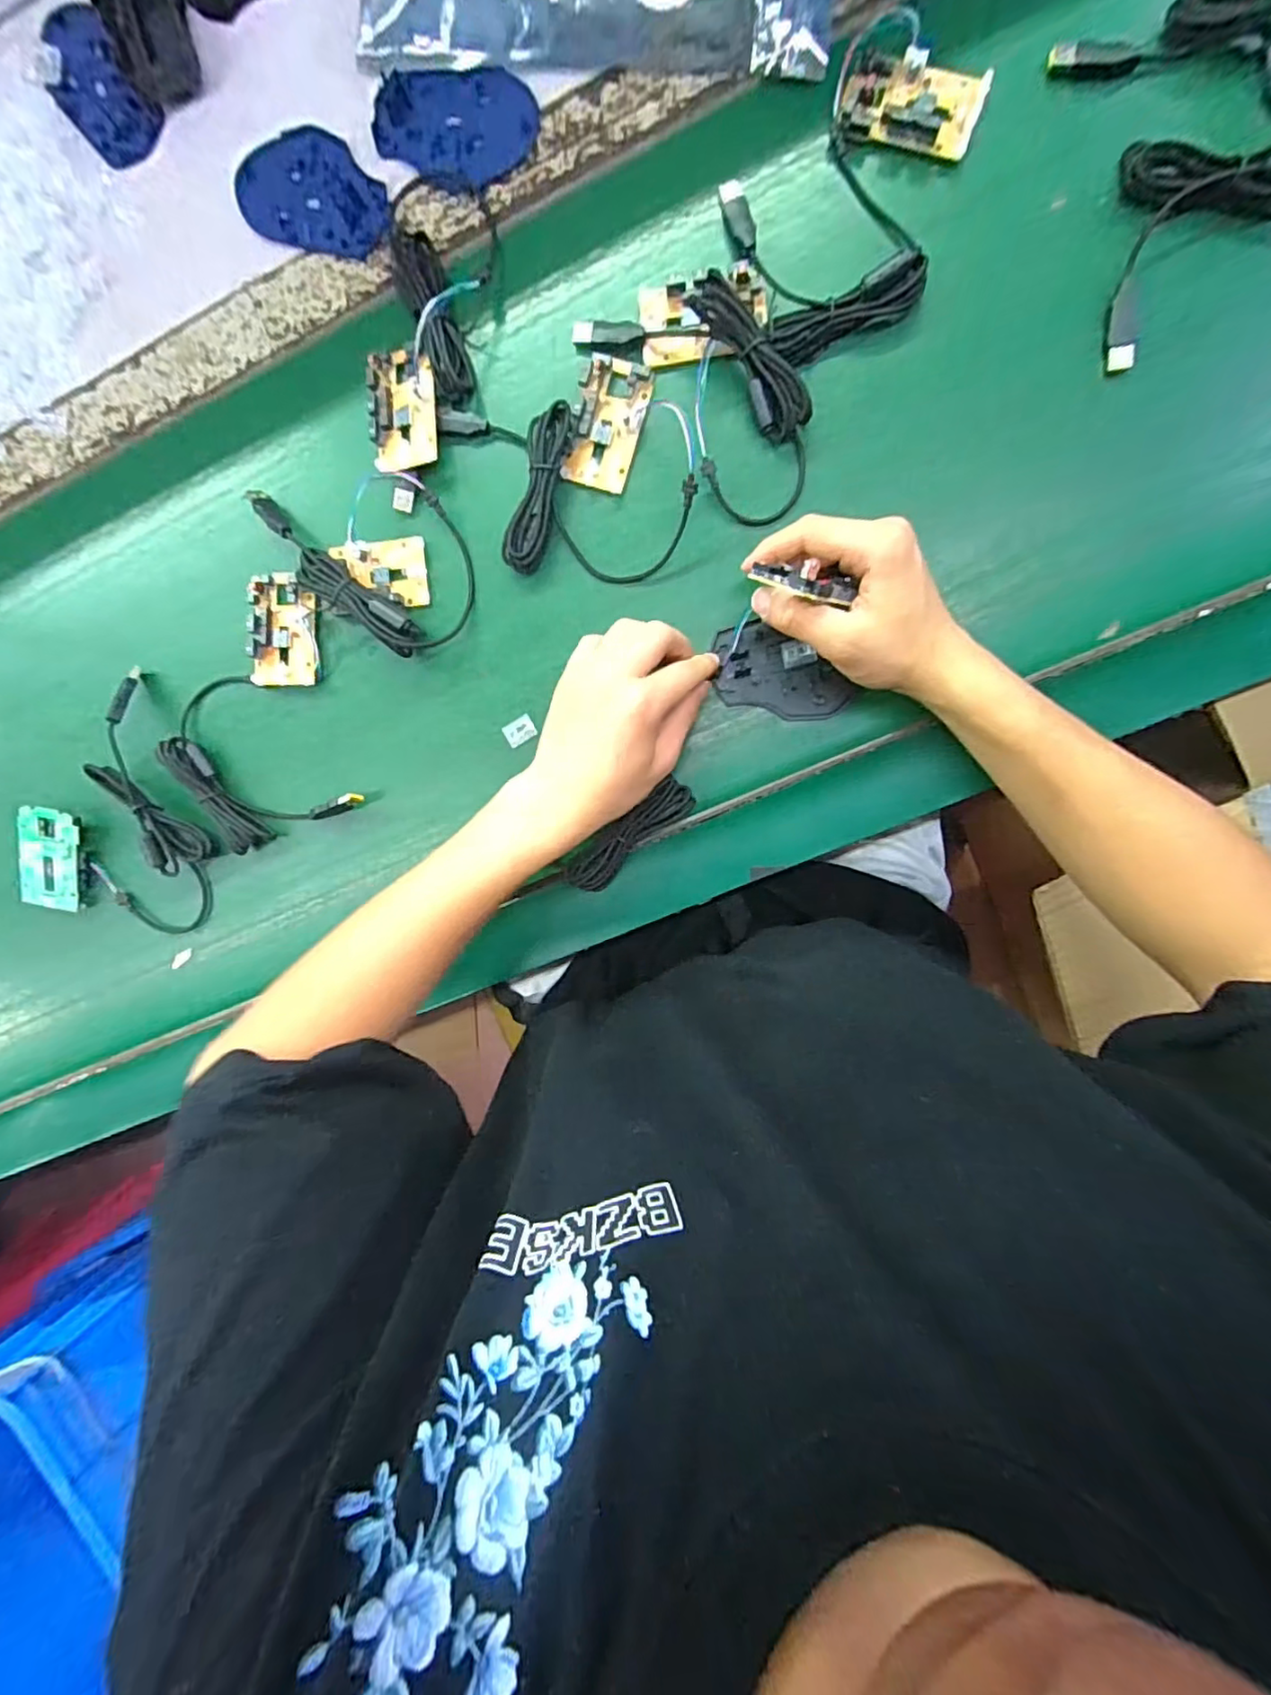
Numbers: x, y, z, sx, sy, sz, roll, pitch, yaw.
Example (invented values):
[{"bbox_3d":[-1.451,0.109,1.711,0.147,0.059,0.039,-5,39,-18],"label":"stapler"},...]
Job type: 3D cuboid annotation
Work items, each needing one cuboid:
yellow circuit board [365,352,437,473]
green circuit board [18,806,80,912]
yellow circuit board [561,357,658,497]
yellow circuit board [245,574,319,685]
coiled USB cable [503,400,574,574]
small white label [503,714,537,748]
[{"bbox_3d":[-0.152,-0.290,0.398,0.046,0.021,0.074,-5,95,7],"label":"yellow circuit board"},{"bbox_3d":[-0.445,0.009,0.453,0.044,0.009,0.076,9,103,-4],"label":"green circuit board"},{"bbox_3d":[-0.019,-0.276,0.391,0.045,0.009,0.076,16,97,5],"label":"yellow circuit board"},{"bbox_3d":[-0.249,-0.155,0.425,0.046,0.014,0.078,3,96,6],"label":"yellow circuit board"},{"bbox_3d":[-0.065,-0.234,0.396,0.026,0.021,0.100,17,97,4],"label":"coiled USB cable"},{"bbox_3d":[-0.081,-0.082,0.420,0.021,0.004,0.018,-30,90,9],"label":"small white label"}]

